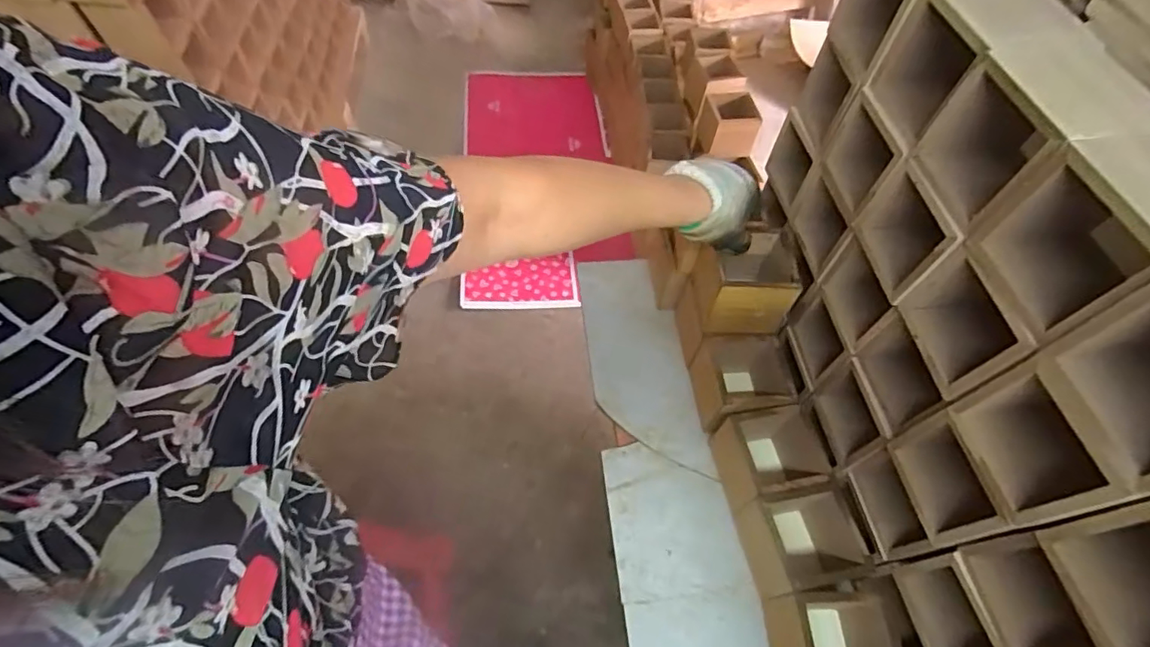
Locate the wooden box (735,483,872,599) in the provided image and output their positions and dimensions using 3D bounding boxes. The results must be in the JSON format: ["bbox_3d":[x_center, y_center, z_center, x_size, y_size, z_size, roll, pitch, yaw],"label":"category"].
[{"bbox_3d":[0.238,0.228,0.569,0.115,0.089,0.088,-10,61,-7],"label":"wooden box"}]

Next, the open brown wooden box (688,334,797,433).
[{"bbox_3d":[0.204,0.071,0.656,0.109,0.076,0.102,-4,61,-4],"label":"open brown wooden box"}]

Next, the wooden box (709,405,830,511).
[{"bbox_3d":[0.223,0.149,0.617,0.095,0.088,0.095,-12,62,-8],"label":"wooden box"}]

